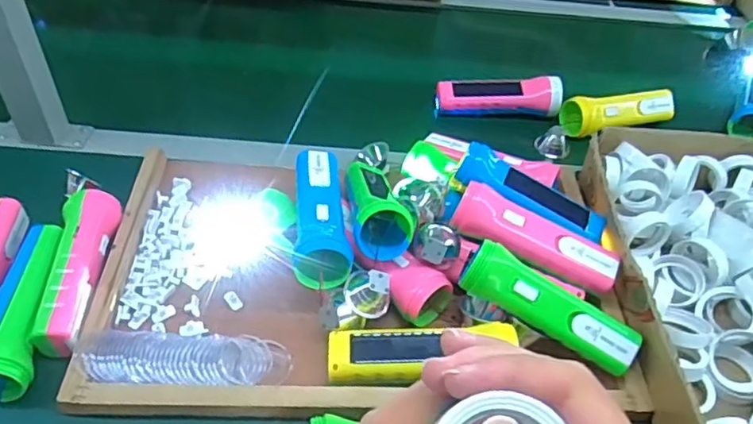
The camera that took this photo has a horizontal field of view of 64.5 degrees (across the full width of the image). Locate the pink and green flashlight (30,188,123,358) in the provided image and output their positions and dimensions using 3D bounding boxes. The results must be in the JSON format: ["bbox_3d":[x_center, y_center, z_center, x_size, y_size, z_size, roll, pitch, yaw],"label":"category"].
[{"bbox_3d":[-0.271,0.048,0.532,0.047,0.038,0.165,2,45,-4],"label":"pink and green flashlight"}]

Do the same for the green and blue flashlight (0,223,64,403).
[{"bbox_3d":[-0.303,0.080,0.505,0.049,0.040,0.149,-1,46,-7],"label":"green and blue flashlight"}]

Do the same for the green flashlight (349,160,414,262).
[{"bbox_3d":[-0.003,-0.013,0.584,0.050,0.051,0.157,-2,28,-8],"label":"green flashlight"}]

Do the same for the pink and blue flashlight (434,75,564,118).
[{"bbox_3d":[0.160,-0.154,0.790,0.163,0.047,0.047,4,45,-2],"label":"pink and blue flashlight"}]

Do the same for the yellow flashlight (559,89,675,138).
[{"bbox_3d":[0.323,-0.132,0.785,0.156,0.043,0.059,-13,48,-18],"label":"yellow flashlight"}]

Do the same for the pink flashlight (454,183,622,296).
[{"bbox_3d":[0.149,0.020,0.555,0.154,0.045,0.051,16,46,10],"label":"pink flashlight"}]

